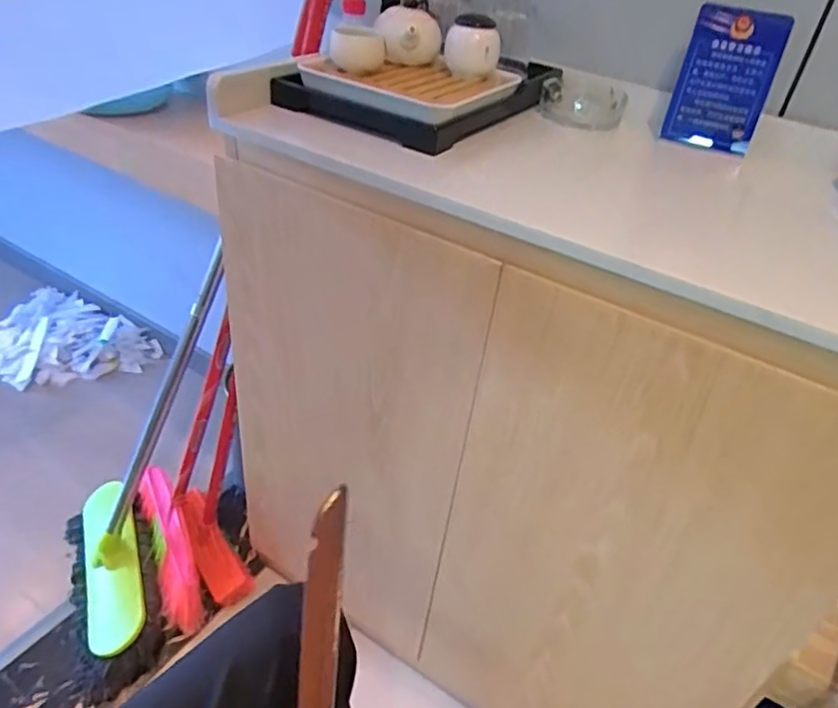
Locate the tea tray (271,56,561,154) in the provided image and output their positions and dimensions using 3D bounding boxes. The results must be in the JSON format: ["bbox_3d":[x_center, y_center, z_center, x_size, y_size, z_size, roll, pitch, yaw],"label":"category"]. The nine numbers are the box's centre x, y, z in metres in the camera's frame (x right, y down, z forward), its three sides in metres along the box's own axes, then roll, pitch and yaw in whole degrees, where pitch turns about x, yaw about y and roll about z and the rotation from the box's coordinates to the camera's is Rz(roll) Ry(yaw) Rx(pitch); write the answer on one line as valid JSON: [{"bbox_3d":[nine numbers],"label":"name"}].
[{"bbox_3d":[0.018,-0.327,0.754,0.213,0.042,0.336,27,42,24],"label":"tea tray"}]

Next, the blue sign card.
[{"bbox_3d":[0.351,-0.312,0.711,0.103,0.146,0.009,14,23,4],"label":"blue sign card"}]

